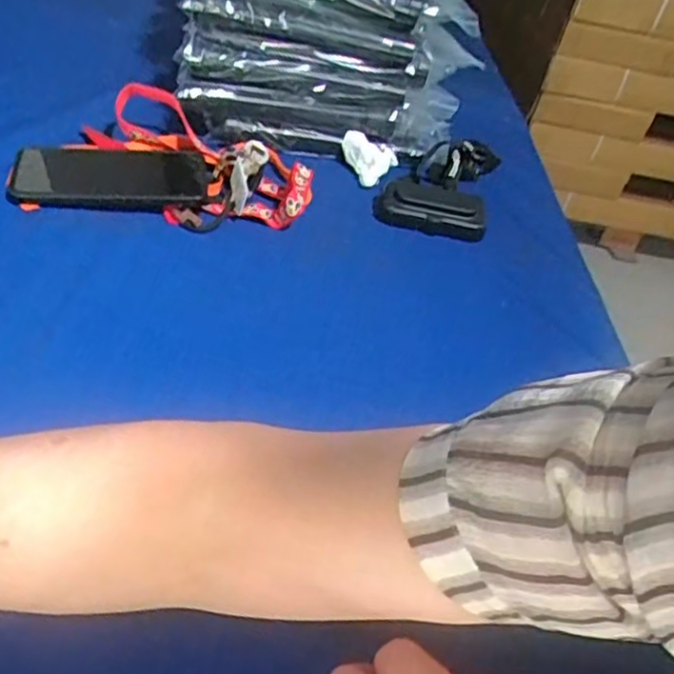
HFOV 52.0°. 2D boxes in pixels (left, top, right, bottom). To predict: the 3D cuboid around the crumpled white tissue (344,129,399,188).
[{"bbox_3d":[0.039,-0.204,0.777,0.054,0.041,0.052,-23,54,-36],"label":"crumpled white tissue"}]

